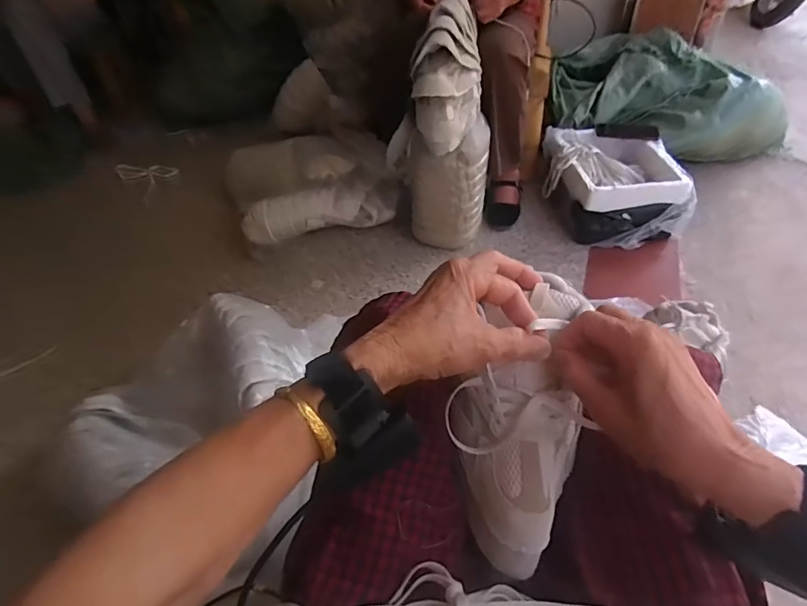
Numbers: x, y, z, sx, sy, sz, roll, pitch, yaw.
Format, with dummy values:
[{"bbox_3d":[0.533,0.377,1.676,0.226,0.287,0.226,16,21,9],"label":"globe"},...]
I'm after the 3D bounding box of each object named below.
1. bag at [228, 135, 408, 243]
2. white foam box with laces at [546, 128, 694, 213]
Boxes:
[{"bbox_3d":[-0.257,-0.355,1.314,0.474,0.183,0.297,-16,46,-11],"label":"bag"},{"bbox_3d":[0.582,-0.334,1.299,0.332,0.177,0.365,1,45,5],"label":"white foam box with laces"}]

